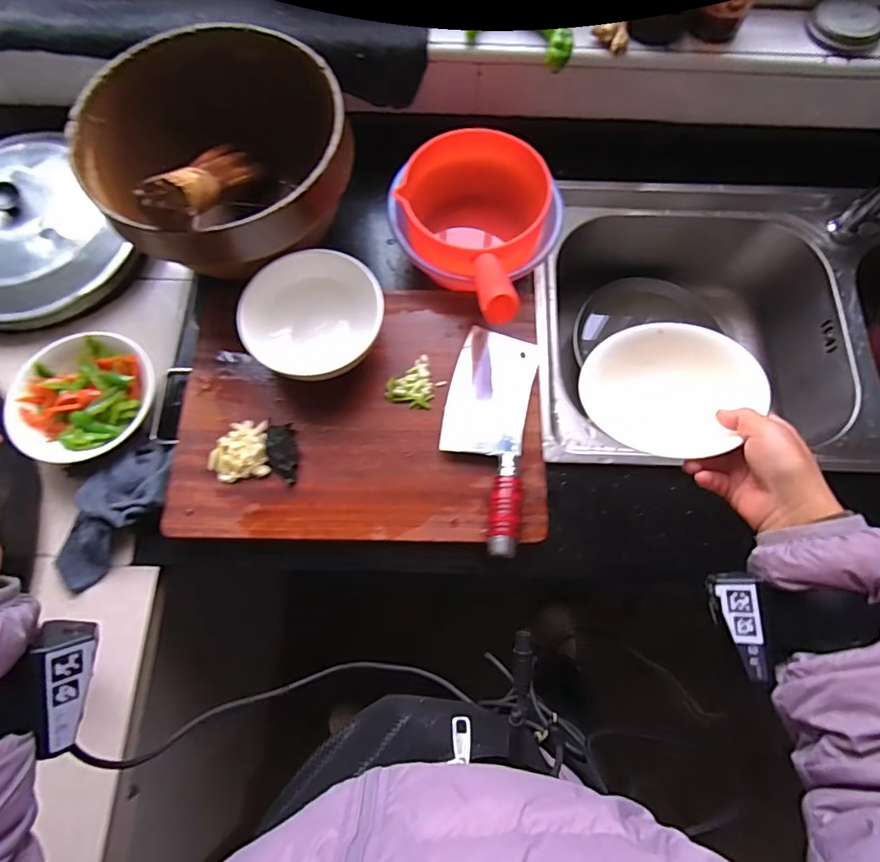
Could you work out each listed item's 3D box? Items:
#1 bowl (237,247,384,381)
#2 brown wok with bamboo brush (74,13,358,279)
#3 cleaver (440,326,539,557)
[{"bbox_3d":[-0.140,-0.119,0.567,0.141,0.070,0.149,0,72,-1],"label":"bowl"},{"bbox_3d":[-0.245,-0.311,0.582,0.271,0.159,0.274,-25,74,-9],"label":"brown wok with bamboo brush"},{"bbox_3d":[0.050,-0.003,0.562,0.092,0.032,0.268,8,64,6],"label":"cleaver"}]

